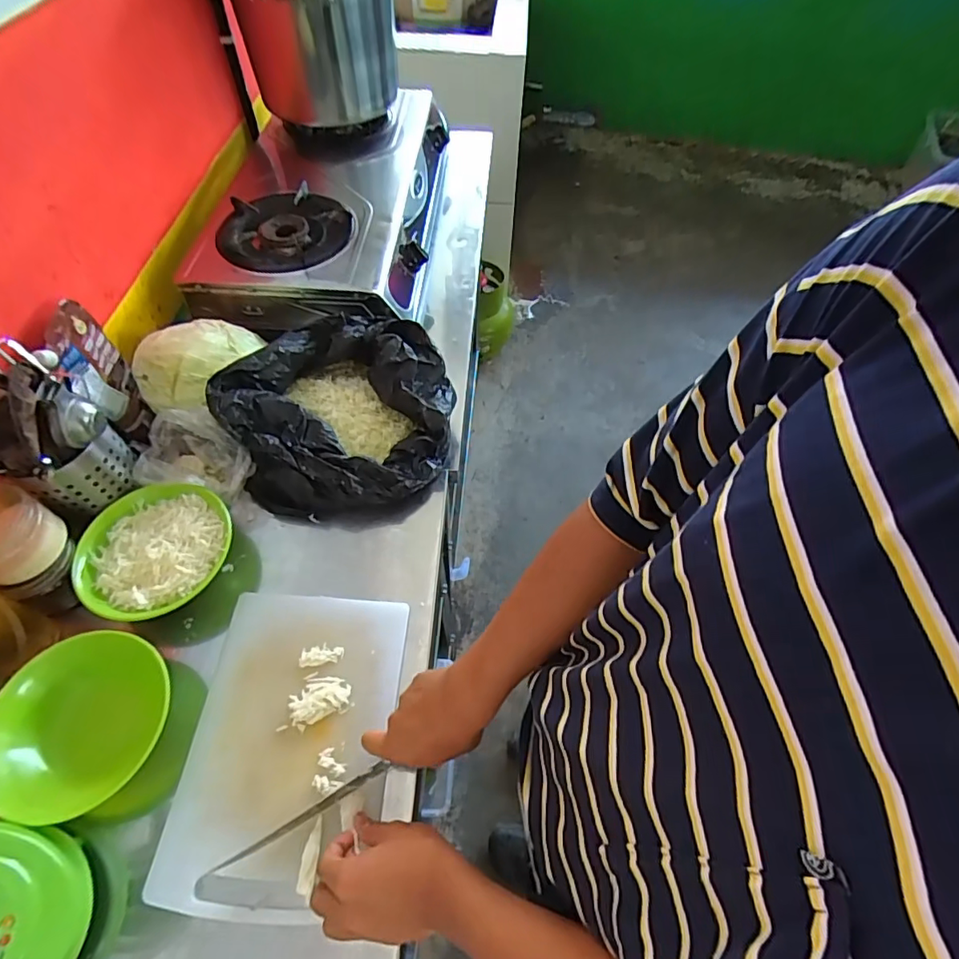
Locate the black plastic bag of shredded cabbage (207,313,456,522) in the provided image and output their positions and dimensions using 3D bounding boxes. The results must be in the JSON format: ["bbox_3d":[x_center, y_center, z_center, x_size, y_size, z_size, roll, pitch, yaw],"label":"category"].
[{"bbox_3d":[-0.189,-0.088,0.738,0.300,0.126,0.265,-13,57,-9],"label":"black plastic bag of shredded cabbage"}]

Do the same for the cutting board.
[{"bbox_3d":[-0.200,0.272,0.567,0.206,0.014,0.303,3,56,1],"label":"cutting board"}]

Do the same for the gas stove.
[{"bbox_3d":[-0.274,-0.523,0.986,0.383,0.123,0.592,1,56,0],"label":"gas stove"}]

